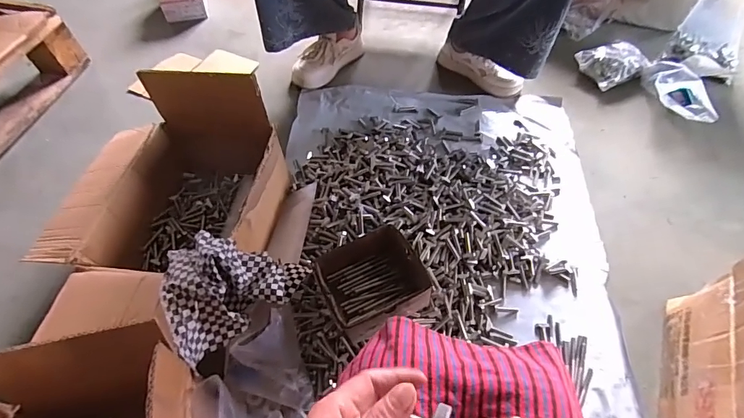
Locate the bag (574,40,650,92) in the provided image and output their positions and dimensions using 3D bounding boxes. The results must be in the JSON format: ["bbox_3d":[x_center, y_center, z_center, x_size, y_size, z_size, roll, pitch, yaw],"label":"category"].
[{"bbox_3d":[0.681,-0.411,1.166,0.165,0.064,0.134,-23,56,-16],"label":"bag"}]

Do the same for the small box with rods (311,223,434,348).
[{"bbox_3d":[-0.004,0.121,0.665,0.147,0.101,0.132,-24,59,-16],"label":"small box with rods"}]

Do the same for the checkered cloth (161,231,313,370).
[{"bbox_3d":[-0.209,0.107,0.635,0.200,0.103,0.174,-24,59,-16],"label":"checkered cloth"}]

